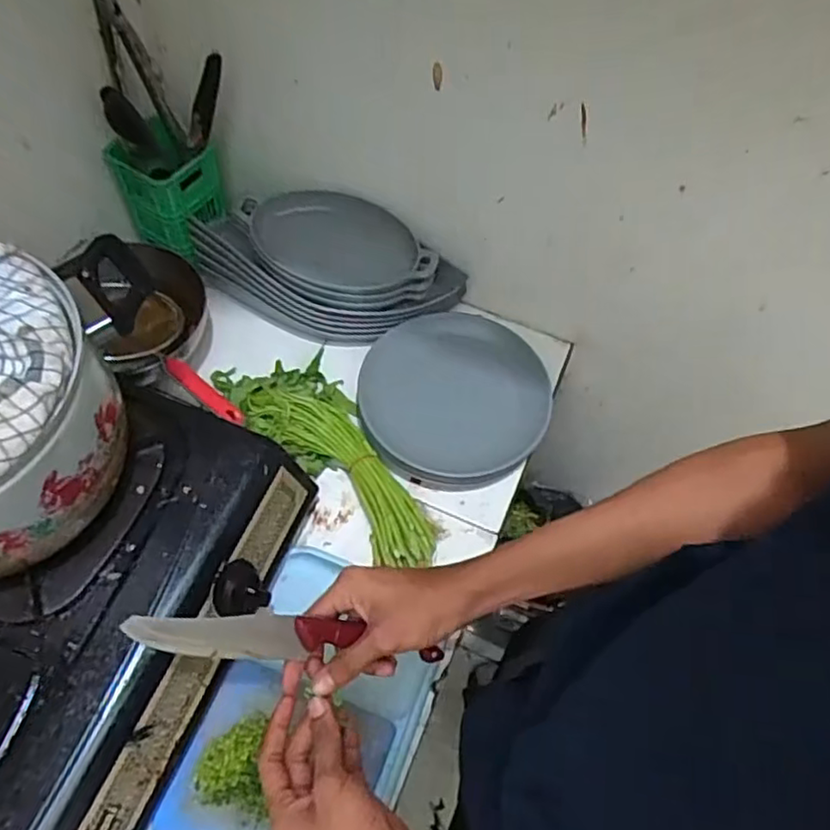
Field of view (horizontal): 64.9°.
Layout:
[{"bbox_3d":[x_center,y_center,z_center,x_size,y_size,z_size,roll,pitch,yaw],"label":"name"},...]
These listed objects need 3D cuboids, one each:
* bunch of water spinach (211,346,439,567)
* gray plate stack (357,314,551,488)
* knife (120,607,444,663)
[{"bbox_3d":[-0.097,0.034,0.743,0.124,0.062,0.331,-33,67,-21],"label":"bunch of water spinach"},{"bbox_3d":[0.048,-0.020,0.784,0.218,0.053,0.207,5,60,-1],"label":"gray plate stack"},{"bbox_3d":[-0.089,0.159,0.472,0.221,0.021,0.027,12,55,-29],"label":"knife"}]

